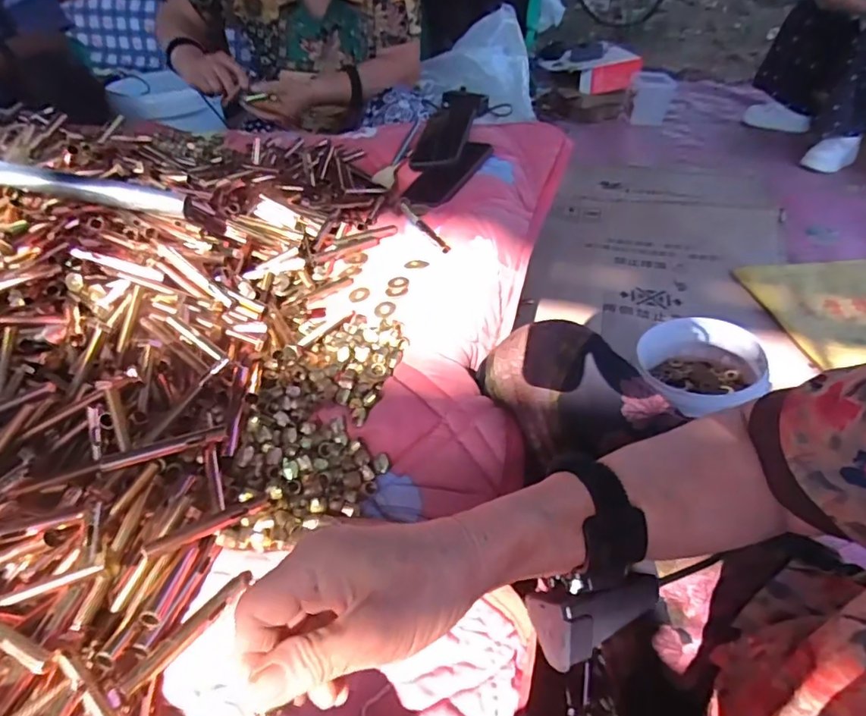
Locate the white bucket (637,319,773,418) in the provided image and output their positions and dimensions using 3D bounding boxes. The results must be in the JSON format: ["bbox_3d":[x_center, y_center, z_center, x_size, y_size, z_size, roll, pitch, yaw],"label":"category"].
[{"bbox_3d":[0.469,0.037,0.936,0.204,0.104,0.210,9,43,13],"label":"white bucket"}]

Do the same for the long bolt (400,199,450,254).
[{"bbox_3d":[-0.015,-0.167,0.675,0.015,0.014,0.153,-16,44,-14],"label":"long bolt"}]

